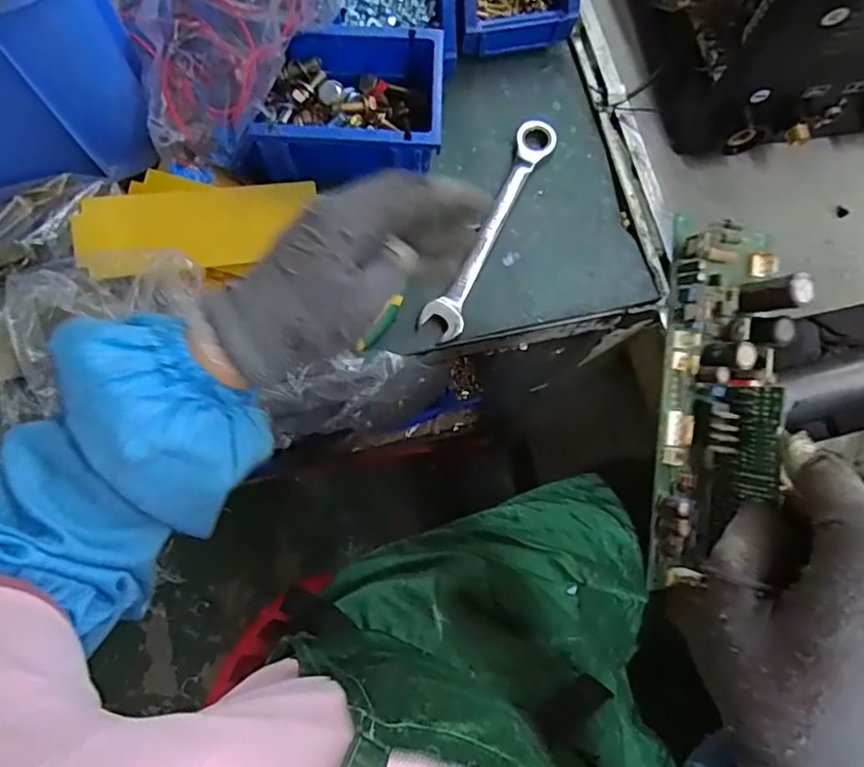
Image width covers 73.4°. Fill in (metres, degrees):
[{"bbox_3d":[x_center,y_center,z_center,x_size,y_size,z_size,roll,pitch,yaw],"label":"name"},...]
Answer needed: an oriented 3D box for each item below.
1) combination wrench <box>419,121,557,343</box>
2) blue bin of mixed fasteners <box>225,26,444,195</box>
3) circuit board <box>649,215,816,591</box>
[{"bbox_3d":[0.049,-0.128,0.472,0.032,0.013,0.204,26,77,5],"label":"combination wrench"},{"bbox_3d":[-0.070,-0.210,0.456,0.150,0.075,0.129,1,76,-2],"label":"blue bin of mixed fasteners"},{"bbox_3d":[0.135,0.009,0.275,0.055,0.031,0.172,9,87,0],"label":"circuit board"}]

